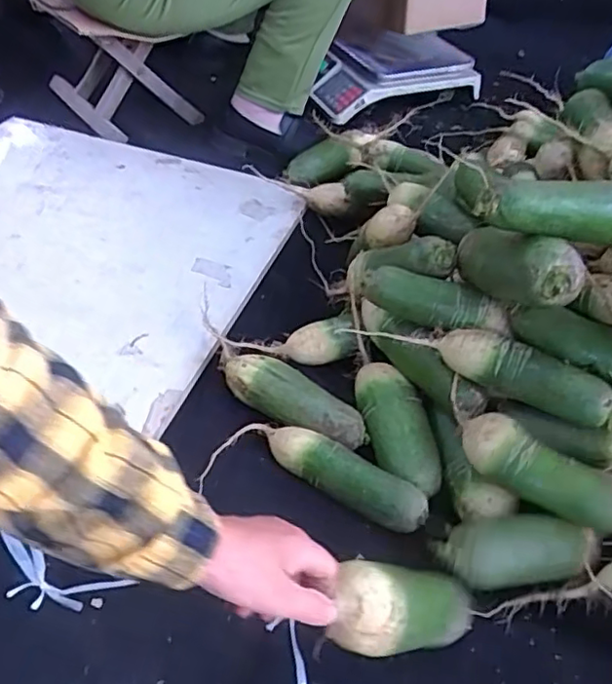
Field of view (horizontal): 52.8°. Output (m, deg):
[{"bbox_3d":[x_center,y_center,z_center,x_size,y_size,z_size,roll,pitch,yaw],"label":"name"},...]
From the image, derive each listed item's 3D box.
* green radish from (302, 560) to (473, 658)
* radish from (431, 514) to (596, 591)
[{"bbox_3d":[0.081,0.208,0.482,0.157,0.048,0.056,24,27,-43],"label":"green radish"},{"bbox_3d":[0.189,0.195,0.571,0.138,0.054,0.060,-3,45,-6],"label":"radish"}]

